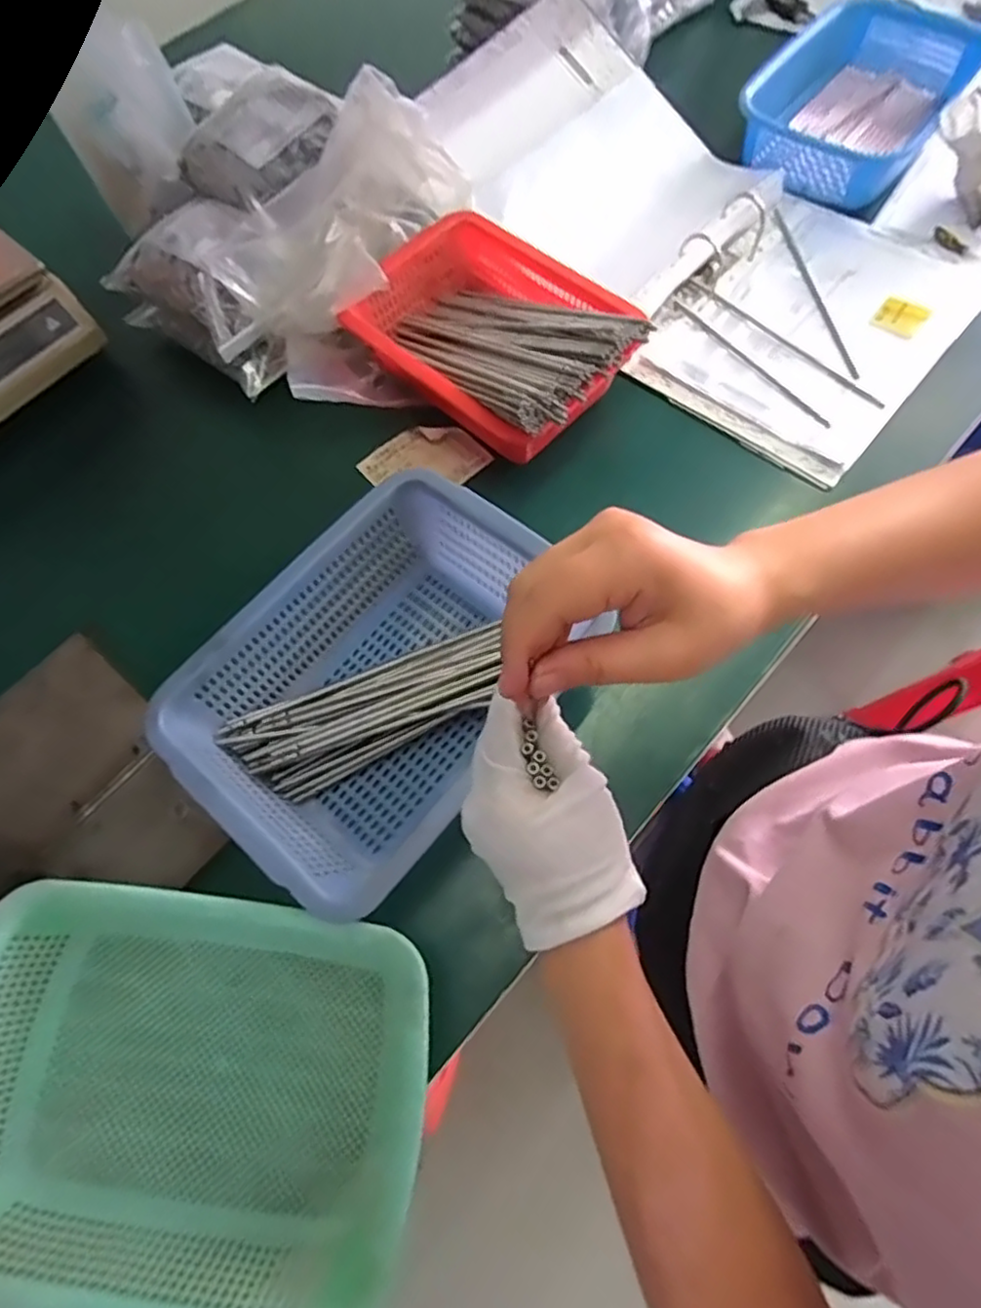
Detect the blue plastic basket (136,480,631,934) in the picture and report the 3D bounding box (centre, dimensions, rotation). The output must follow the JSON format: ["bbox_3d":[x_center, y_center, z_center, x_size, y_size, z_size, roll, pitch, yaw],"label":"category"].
[{"bbox_3d":[-0.088,0.020,0.535,0.231,0.101,0.314,32,72,15],"label":"blue plastic basket"}]

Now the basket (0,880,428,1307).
[{"bbox_3d":[-0.191,0.280,0.434,0.295,0.096,0.220,5,68,5],"label":"basket"}]

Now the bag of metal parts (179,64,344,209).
[{"bbox_3d":[-0.231,-0.525,0.669,0.126,0.050,0.143,37,74,16],"label":"bag of metal parts"}]

